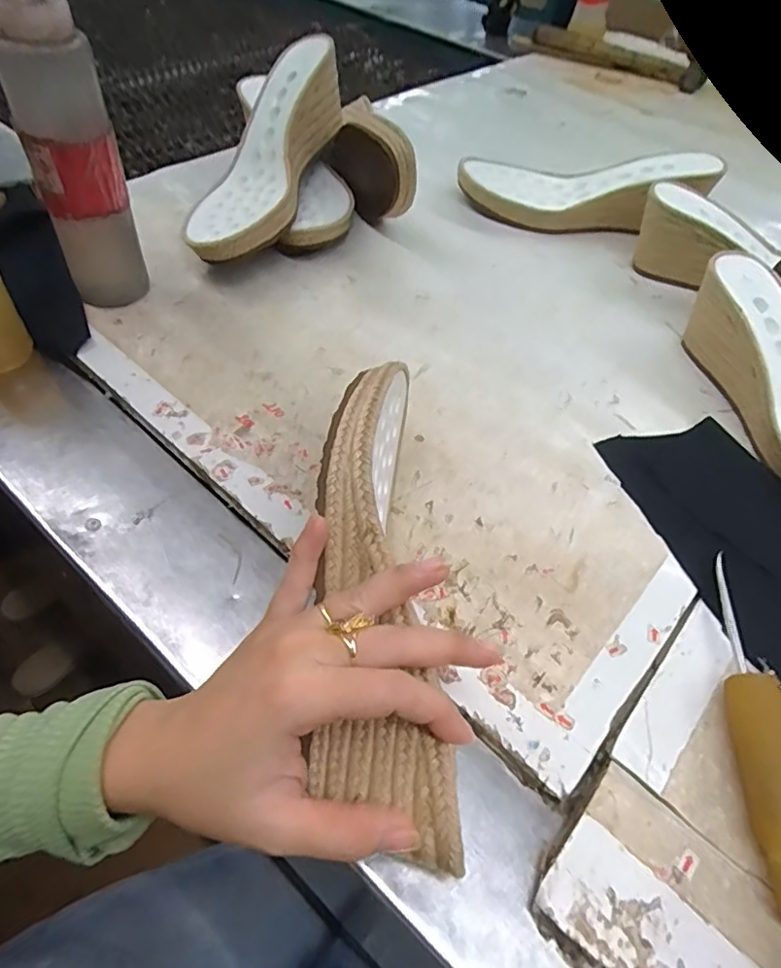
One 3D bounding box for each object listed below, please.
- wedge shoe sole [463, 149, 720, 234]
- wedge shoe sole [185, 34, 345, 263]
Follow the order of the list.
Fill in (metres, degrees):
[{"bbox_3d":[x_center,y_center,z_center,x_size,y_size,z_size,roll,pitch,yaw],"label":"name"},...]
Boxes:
[{"bbox_3d":[0.199,-0.311,0.589,0.250,0.073,0.095,5,52,-1],"label":"wedge shoe sole"},{"bbox_3d":[-0.111,-0.294,0.511,0.087,0.060,0.253,16,71,7],"label":"wedge shoe sole"}]

